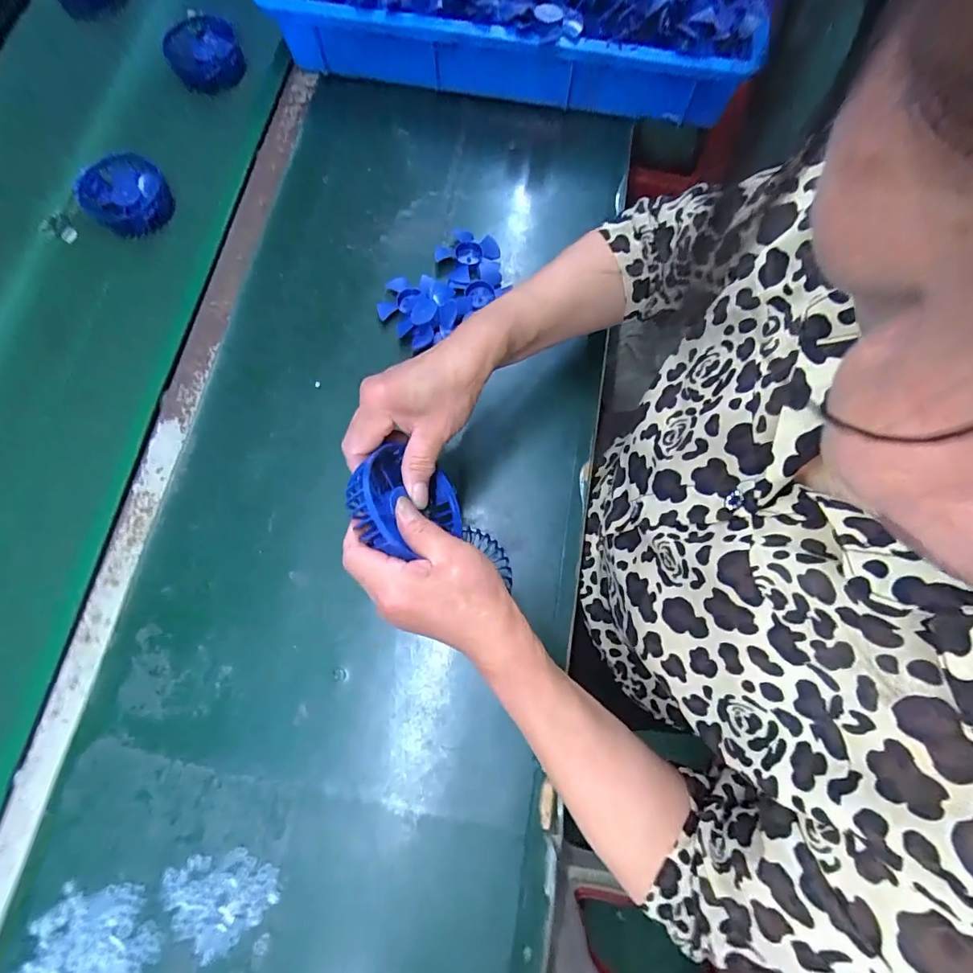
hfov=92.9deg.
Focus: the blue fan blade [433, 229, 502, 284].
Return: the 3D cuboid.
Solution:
[{"bbox_3d":[-0.020,-0.255,0.515,0.072,0.015,0.063,-1,75,-2],"label":"blue fan blade"}]

